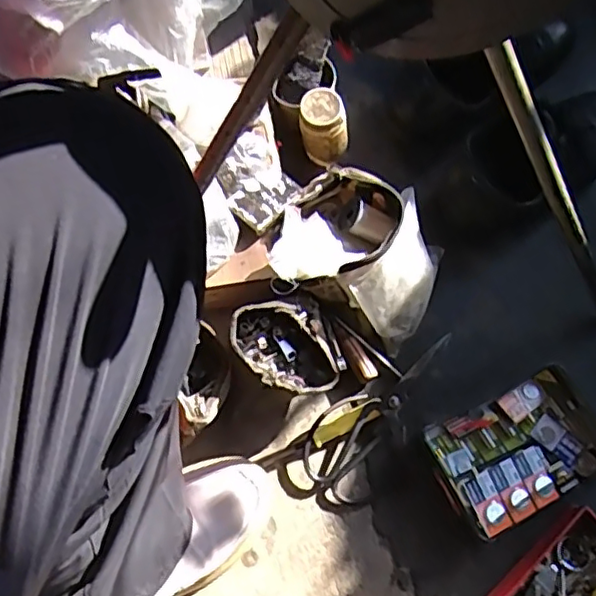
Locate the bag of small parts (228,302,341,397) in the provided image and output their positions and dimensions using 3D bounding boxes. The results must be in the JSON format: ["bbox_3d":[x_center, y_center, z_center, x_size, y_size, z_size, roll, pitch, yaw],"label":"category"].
[{"bbox_3d":[-0.014,0.057,0.616,0.070,0.070,0.103,-38,73,-12],"label":"bag of small parts"}]

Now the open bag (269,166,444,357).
[{"bbox_3d":[0.063,-0.047,0.641,0.167,0.099,0.134,24,72,10],"label":"open bag"}]

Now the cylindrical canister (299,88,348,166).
[{"bbox_3d":[0.030,-0.192,0.713,0.052,0.094,0.052,0,69,1],"label":"cylindrical canister"}]

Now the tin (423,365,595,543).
[{"bbox_3d":[0.218,0.151,0.612,0.167,0.029,0.112,-24,71,-8],"label":"tin"}]

